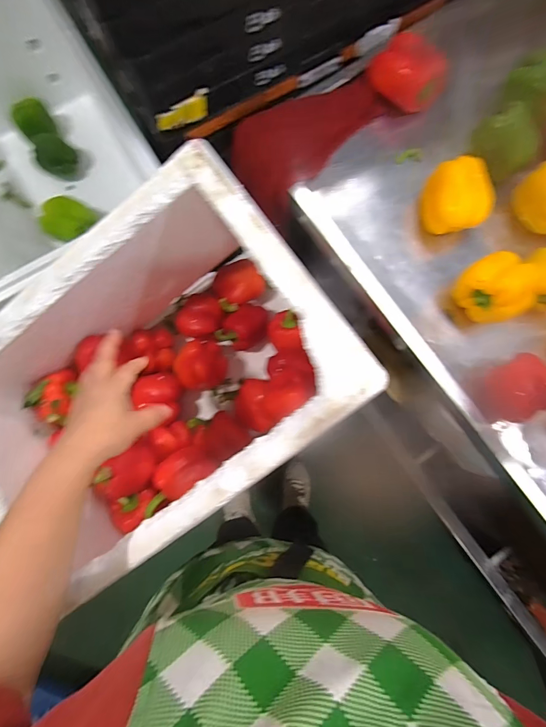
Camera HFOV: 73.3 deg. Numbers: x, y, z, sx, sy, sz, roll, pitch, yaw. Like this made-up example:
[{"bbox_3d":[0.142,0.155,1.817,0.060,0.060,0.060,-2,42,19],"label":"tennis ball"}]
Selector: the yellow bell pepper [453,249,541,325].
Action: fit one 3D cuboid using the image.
[{"bbox_3d":[0.316,-0.107,0.521,0.078,0.075,0.092,-34,83,-6],"label":"yellow bell pepper"}]

